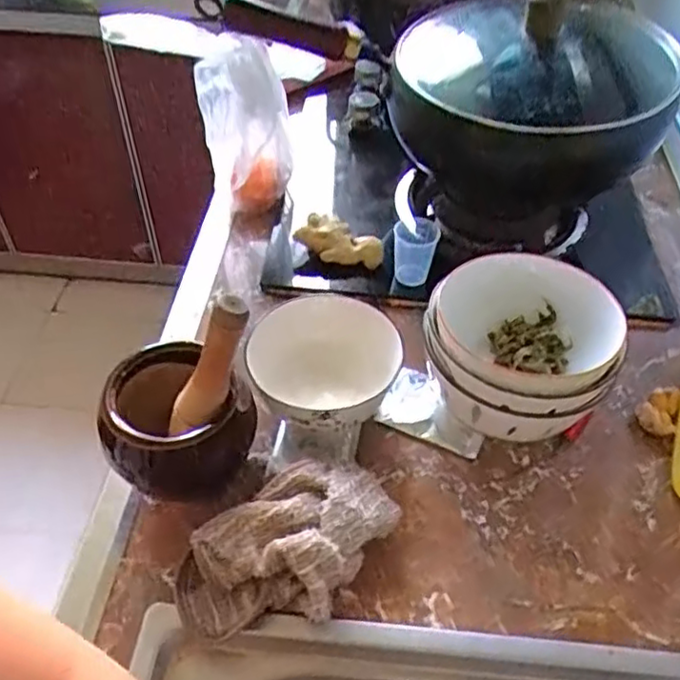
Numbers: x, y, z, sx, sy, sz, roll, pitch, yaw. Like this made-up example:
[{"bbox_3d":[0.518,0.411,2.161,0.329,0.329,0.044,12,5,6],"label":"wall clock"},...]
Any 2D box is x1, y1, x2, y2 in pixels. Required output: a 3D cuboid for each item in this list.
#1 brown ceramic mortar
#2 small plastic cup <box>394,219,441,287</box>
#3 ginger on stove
[{"bbox_3d":[-0.116,0.069,0.487,0.091,0.111,0.082,17,49,14],"label":"brown ceramic mortar"},{"bbox_3d":[0.076,-0.093,0.672,0.041,0.065,0.053,7,48,5],"label":"small plastic cup"},{"bbox_3d":[0.002,-0.100,0.682,0.087,0.025,0.045,22,50,3],"label":"ginger on stove"}]

